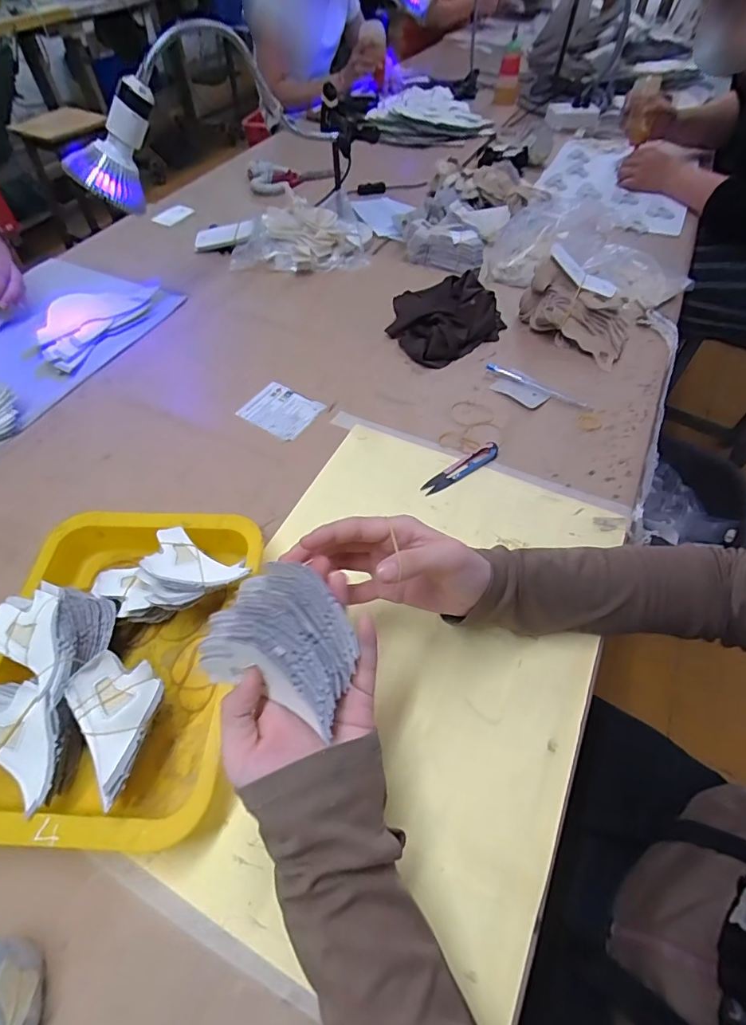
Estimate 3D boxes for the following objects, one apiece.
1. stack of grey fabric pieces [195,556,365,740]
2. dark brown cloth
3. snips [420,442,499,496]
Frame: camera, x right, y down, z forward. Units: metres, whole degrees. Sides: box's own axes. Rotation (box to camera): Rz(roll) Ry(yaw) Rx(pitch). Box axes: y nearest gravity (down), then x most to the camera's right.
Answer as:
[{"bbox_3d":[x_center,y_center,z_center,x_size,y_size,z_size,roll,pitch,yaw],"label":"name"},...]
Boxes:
[{"bbox_3d":[-0.051,0.072,0.280,0.082,0.048,0.072,20,58,13],"label":"stack of grey fabric pieces"},{"bbox_3d":[0.100,-0.288,0.690,0.165,0.040,0.144,-30,61,-19],"label":"dark brown cloth"},{"bbox_3d":[0.099,-0.051,0.524,0.102,0.013,0.022,-29,60,-19],"label":"snips"}]

